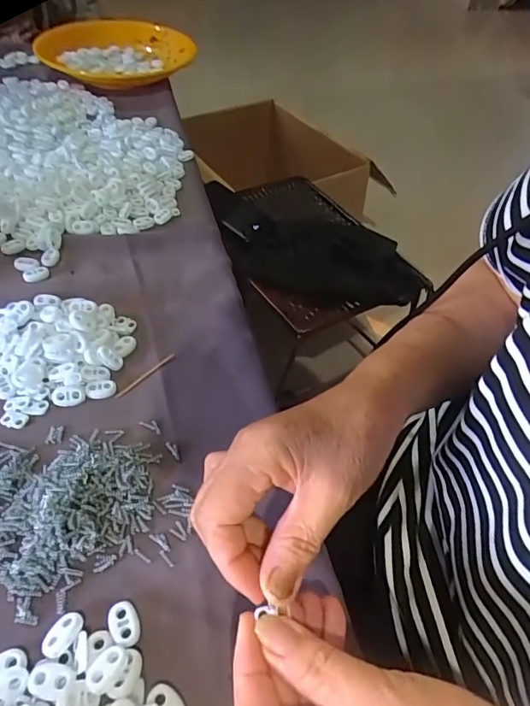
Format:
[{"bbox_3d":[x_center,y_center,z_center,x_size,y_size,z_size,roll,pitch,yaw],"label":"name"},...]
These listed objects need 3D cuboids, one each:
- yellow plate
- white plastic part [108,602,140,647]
[{"bbox_3d":[-0.227,-0.479,0.763,0.225,0.049,0.234,1,48,-4],"label":"yellow plate"},{"bbox_3d":[-0.076,0.147,0.259,0.014,0.006,0.022,-17,52,-20],"label":"white plastic part"}]

